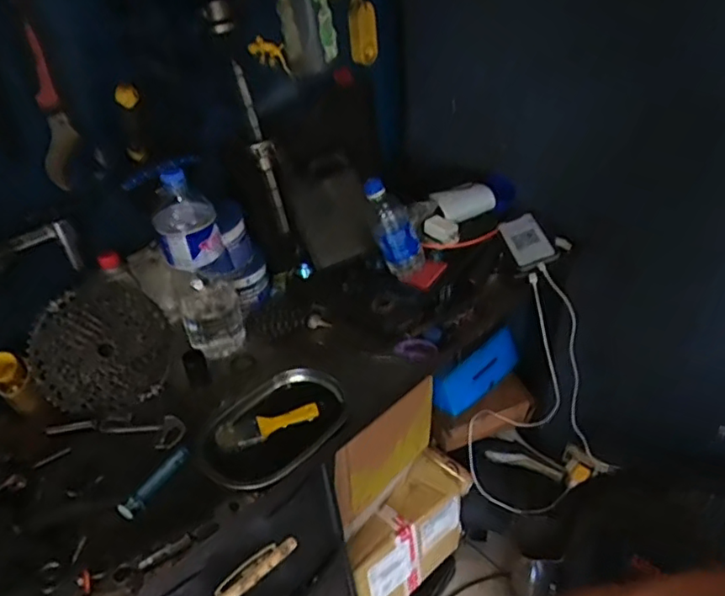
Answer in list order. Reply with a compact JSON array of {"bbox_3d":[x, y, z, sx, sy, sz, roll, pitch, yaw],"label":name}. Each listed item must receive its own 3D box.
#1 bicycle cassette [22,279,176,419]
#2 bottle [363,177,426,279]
[{"bbox_3d":[-0.382,0.075,0.891,0.198,0.194,0.041,-29,7,-26],"label":"bicycle cassette"},{"bbox_3d":[0.046,-0.118,0.984,0.056,0.171,0.061,-35,20,-33],"label":"bottle"}]

